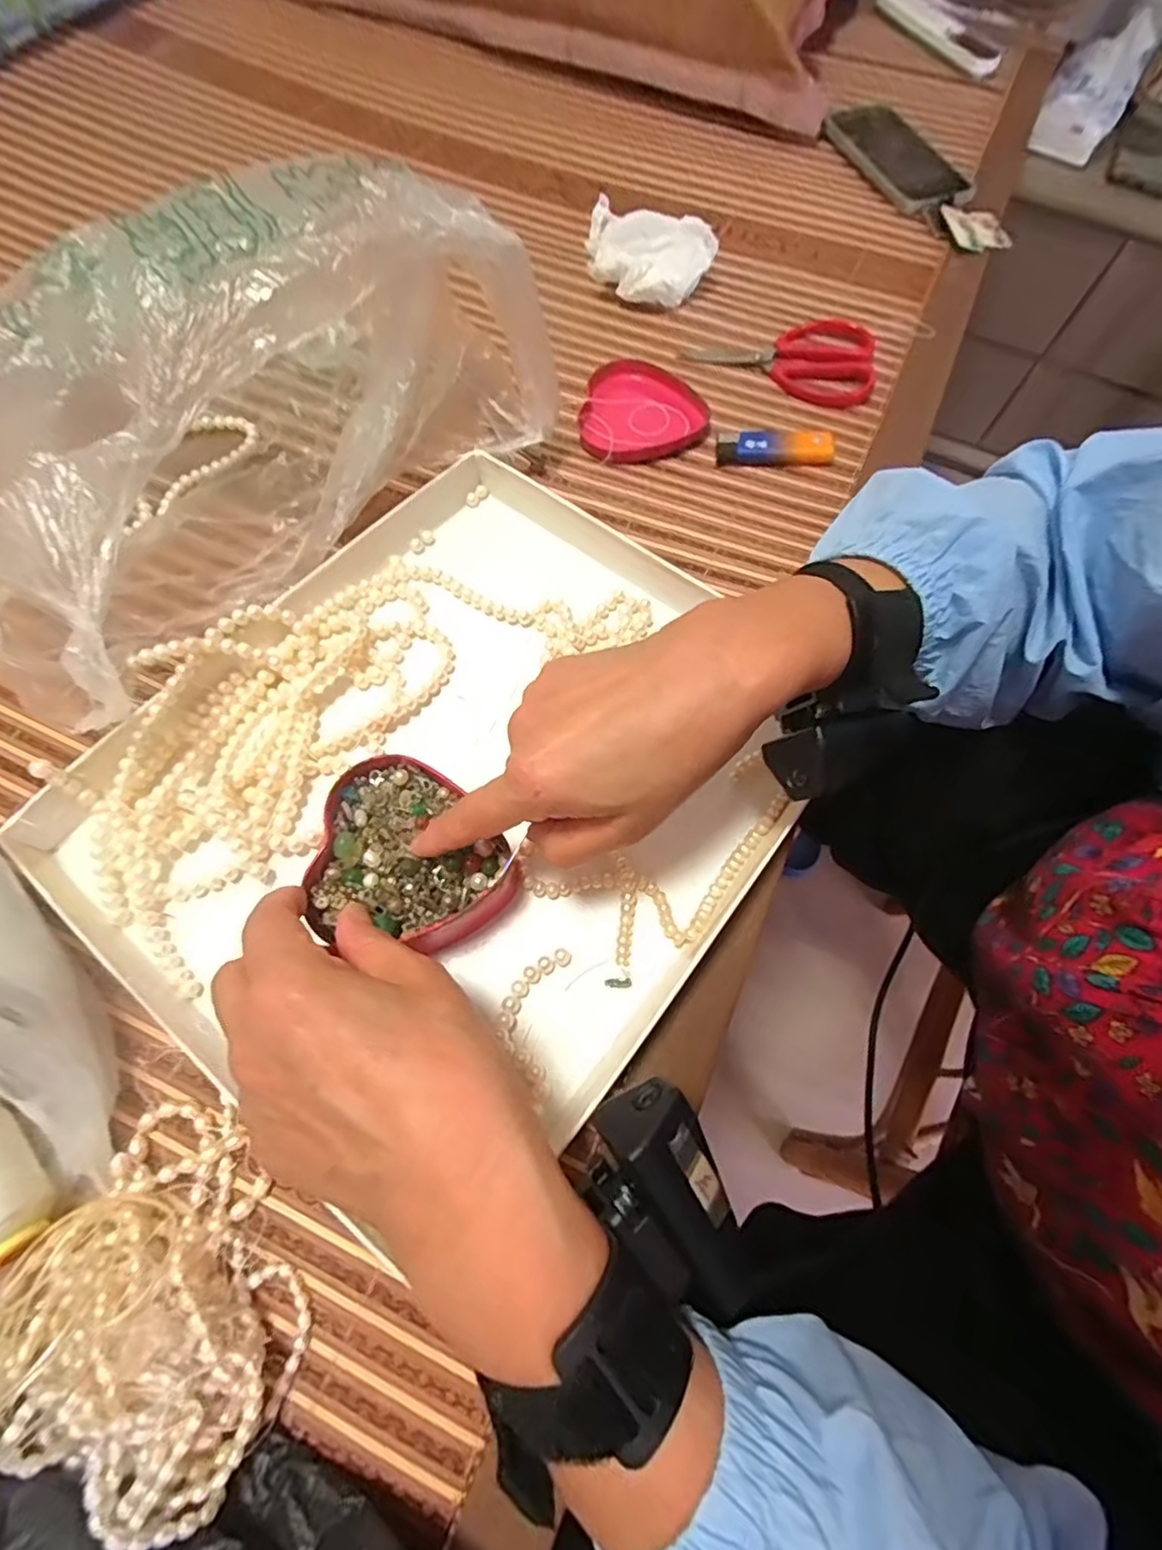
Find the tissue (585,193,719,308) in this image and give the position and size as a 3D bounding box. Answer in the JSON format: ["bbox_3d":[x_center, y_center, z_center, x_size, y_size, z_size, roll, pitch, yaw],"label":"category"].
[{"bbox_3d":[0.058,-0.444,0.530,0.099,0.032,0.132,-1,68,-3],"label":"tissue"}]

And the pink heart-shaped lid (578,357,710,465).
[{"bbox_3d":[0.047,-0.265,0.460,0.088,0.007,0.101,11,67,1],"label":"pink heart-shaped lid"}]

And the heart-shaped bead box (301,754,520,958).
[{"bbox_3d":[-0.077,0.039,0.301,0.088,0.032,0.083,6,67,0],"label":"heart-shaped bead box"}]

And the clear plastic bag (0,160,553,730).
[{"bbox_3d":[-0.198,-0.198,0.347,0.200,0.144,0.319,39,70,11],"label":"clear plastic bag"}]

